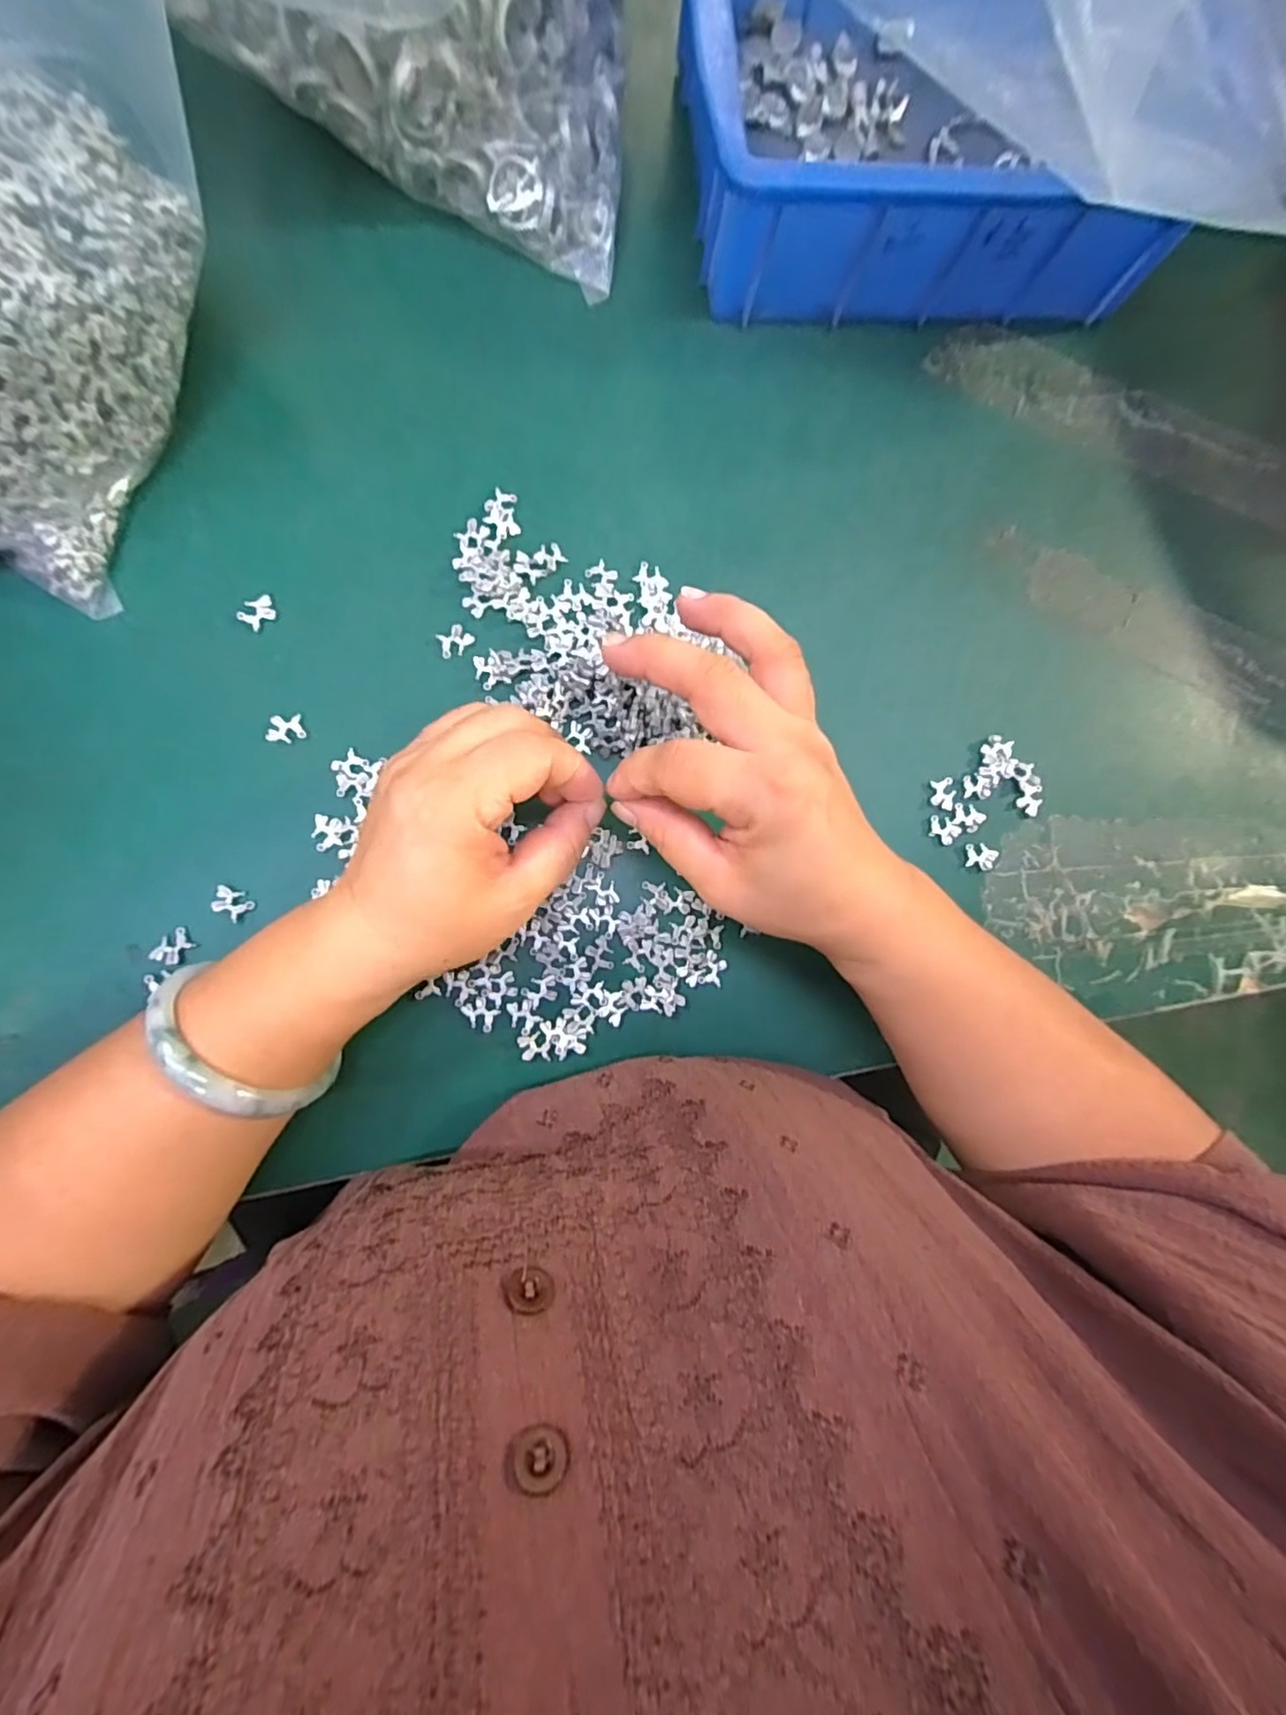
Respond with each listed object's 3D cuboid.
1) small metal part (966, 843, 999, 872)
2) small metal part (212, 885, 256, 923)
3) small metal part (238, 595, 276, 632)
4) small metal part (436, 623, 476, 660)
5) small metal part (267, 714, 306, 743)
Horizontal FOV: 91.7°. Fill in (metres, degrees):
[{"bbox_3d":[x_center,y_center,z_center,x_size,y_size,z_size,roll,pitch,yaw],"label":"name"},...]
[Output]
[{"bbox_3d":[0.167,0.000,0.308,0.015,0.004,0.012,10,85,-5],"label":"small metal part"},{"bbox_3d":[-0.179,0.020,0.271,0.016,0.004,0.012,40,83,-2],"label":"small metal part"},{"bbox_3d":[-0.173,-0.111,0.282,0.010,0.004,0.016,43,83,-2],"label":"small metal part"},{"bbox_3d":[-0.087,-0.100,0.289,0.016,0.004,0.013,-37,91,-7],"label":"small metal part"},{"bbox_3d":[-0.160,-0.058,0.279,0.015,0.004,0.012,-8,87,-6],"label":"small metal part"}]

